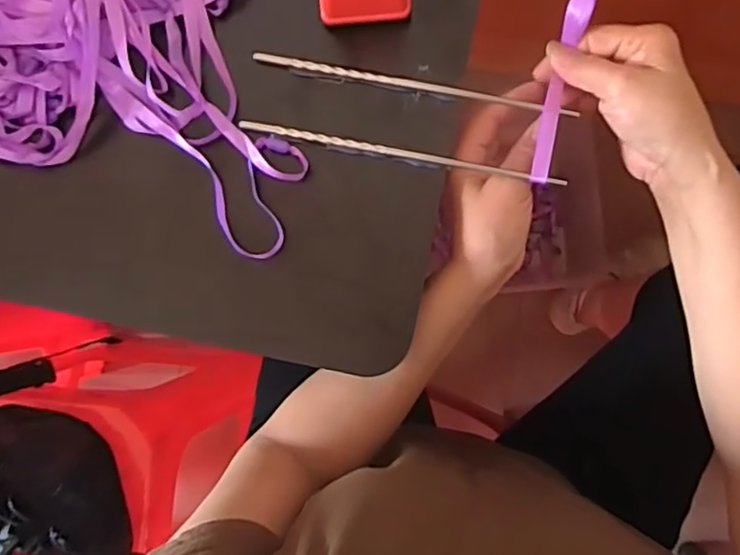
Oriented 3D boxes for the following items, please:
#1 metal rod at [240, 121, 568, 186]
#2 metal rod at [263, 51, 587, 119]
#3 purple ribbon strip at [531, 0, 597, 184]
[{"bbox_3d":[0.022,-0.085,0.437,0.223,0.007,0.006,11,86,2],"label":"metal rod"},{"bbox_3d":[0.031,-0.133,0.442,0.226,0.011,0.008,11,86,2],"label":"metal rod"},{"bbox_3d":[0.125,-0.124,0.420,0.016,0.016,0.122,12,99,4],"label":"purple ribbon strip"}]

